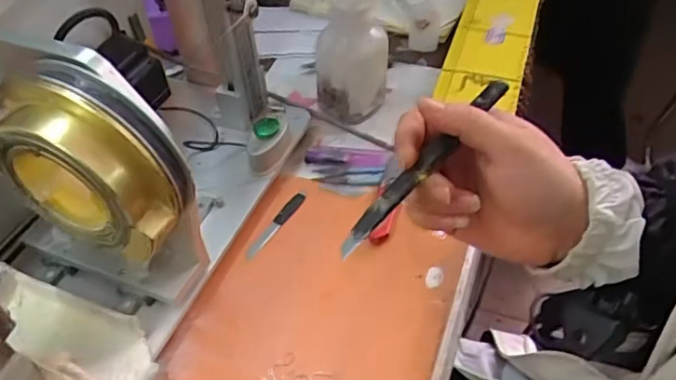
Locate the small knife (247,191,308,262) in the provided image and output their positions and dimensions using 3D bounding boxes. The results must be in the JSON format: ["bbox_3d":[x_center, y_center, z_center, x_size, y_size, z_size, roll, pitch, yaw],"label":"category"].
[{"bbox_3d":[-0.052,0.028,0.481,0.011,0.004,0.079,24,52,23],"label":"small knife"}]

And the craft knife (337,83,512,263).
[{"bbox_3d":[0.048,-0.016,0.308,0.012,0.012,0.136,36,73,30],"label":"craft knife"}]

